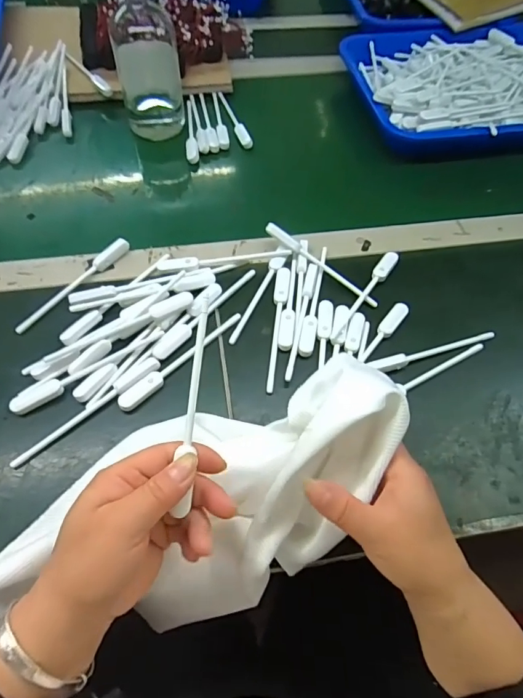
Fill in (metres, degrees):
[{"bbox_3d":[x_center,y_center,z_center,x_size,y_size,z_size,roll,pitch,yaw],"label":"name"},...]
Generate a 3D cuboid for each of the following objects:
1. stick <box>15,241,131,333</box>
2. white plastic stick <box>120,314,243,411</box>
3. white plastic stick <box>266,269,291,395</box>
[{"bbox_3d":[-0.191,-0.067,0.456,0.016,0.015,0.142,31,62,16],"label":"stick"},{"bbox_3d":[-0.071,0.008,0.412,0.142,0.009,0.018,-39,67,-23],"label":"white plastic stick"},{"bbox_3d":[0.017,-0.024,0.436,0.015,0.005,0.143,6,58,1],"label":"white plastic stick"}]

